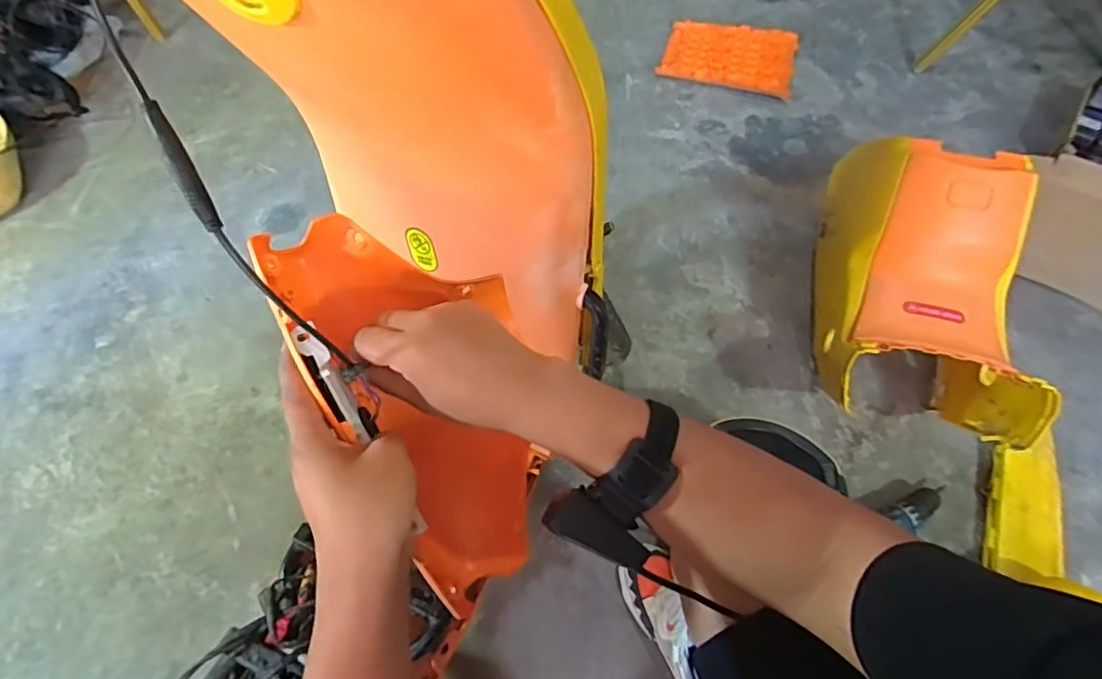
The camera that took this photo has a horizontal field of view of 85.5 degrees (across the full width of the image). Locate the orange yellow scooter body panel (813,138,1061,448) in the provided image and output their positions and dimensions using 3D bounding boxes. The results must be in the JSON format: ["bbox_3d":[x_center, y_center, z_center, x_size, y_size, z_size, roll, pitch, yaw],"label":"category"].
[{"bbox_3d":[0.597,-0.092,0.950,0.272,0.291,0.464,11,59,8],"label":"orange yellow scooter body panel"}]

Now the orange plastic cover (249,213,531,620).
[{"bbox_3d":[-0.080,0.037,0.444,0.151,0.084,0.296,-28,95,-16],"label":"orange plastic cover"}]

